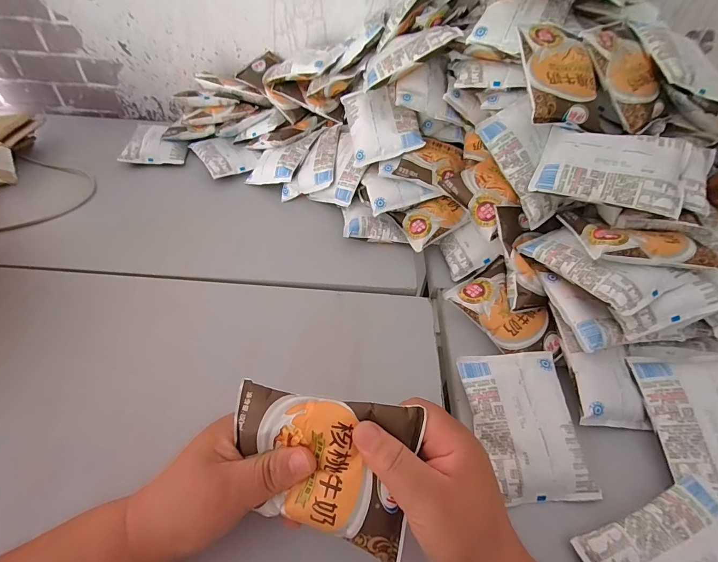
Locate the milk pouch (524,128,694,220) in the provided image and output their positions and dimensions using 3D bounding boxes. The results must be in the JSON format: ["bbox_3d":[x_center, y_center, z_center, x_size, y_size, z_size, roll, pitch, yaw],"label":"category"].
[{"bbox_3d":[0.255,-0.117,0.364,0.129,0.018,0.085,19,78,21],"label":"milk pouch"}]

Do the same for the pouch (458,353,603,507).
[{"bbox_3d":[0.156,0.129,0.335,0.092,0.027,0.128,-3,50,-8],"label":"pouch"}]

